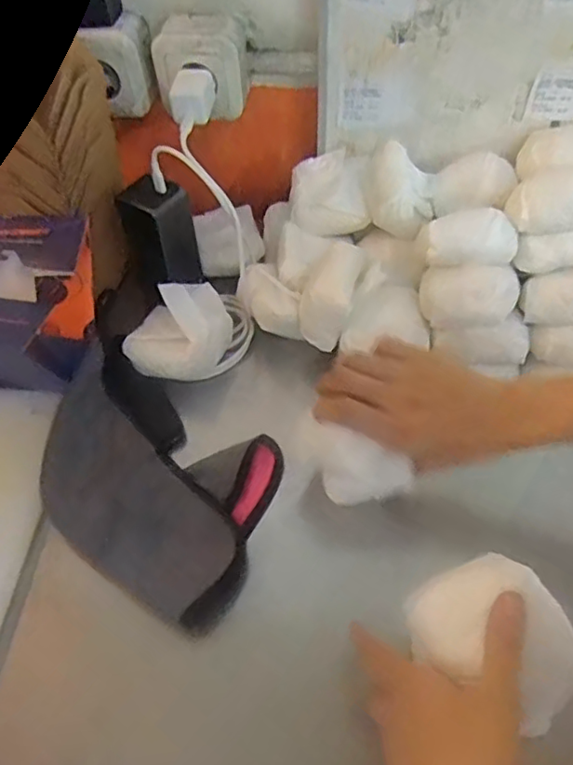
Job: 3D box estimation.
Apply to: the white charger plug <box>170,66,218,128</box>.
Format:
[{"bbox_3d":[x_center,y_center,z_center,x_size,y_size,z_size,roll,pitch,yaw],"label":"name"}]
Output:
[{"bbox_3d":[-0.088,-0.265,0.568,0.033,0.034,0.053,4,52,7],"label":"white charger plug"}]

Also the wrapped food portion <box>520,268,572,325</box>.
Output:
[{"bbox_3d":[0.241,-0.071,0.514,0.075,0.046,0.034,7,53,9],"label":"wrapped food portion"}]

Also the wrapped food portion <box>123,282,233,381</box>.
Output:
[{"bbox_3d":[-0.102,-0.054,0.572,0.108,0.054,0.072,-19,53,-11],"label":"wrapped food portion"}]

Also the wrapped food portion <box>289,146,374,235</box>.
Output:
[{"bbox_3d":[0.042,-0.186,0.608,0.077,0.047,0.079,-1,52,2],"label":"wrapped food portion"}]

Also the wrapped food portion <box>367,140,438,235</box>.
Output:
[{"bbox_3d":[0.110,-0.181,0.576,0.060,0.060,0.068,4,52,7],"label":"wrapped food portion"}]

